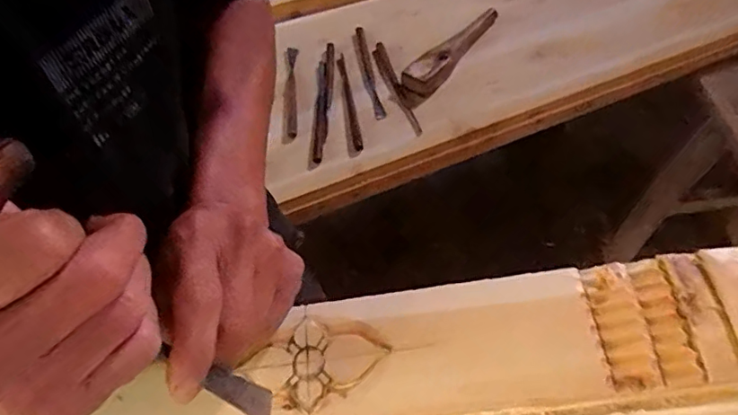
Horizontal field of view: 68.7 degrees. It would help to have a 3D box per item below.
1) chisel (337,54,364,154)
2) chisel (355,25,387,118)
[{"bbox_3d":[-0.038,-0.208,1.063,0.023,0.012,0.246,-11,58,0],"label":"chisel"},{"bbox_3d":[0.000,-0.278,1.102,0.026,0.025,0.267,-11,58,0],"label":"chisel"}]

